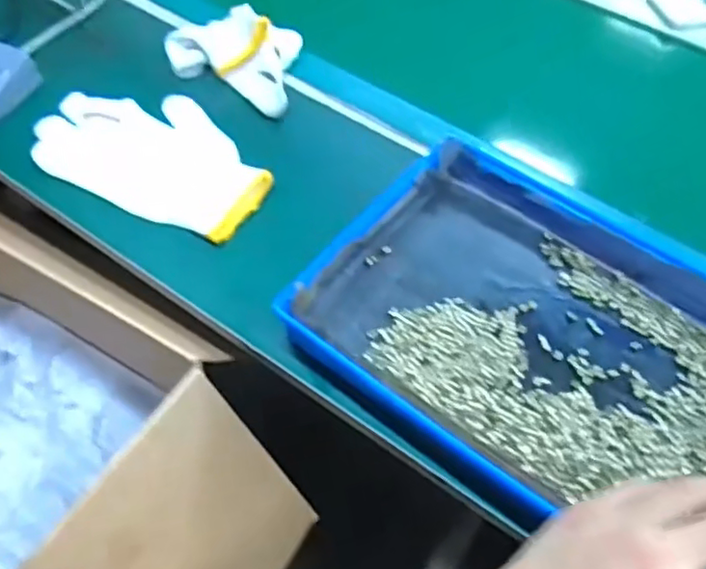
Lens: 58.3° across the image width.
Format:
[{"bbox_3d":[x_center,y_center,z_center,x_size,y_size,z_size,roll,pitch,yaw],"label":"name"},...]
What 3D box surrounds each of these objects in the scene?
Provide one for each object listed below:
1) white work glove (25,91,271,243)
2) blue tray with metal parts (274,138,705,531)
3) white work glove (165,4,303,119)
[{"bbox_3d":[-0.181,-0.121,0.587,0.223,0.021,0.127,25,58,14],"label":"white work glove"},{"bbox_3d":[0.136,0.036,0.474,0.318,0.038,0.249,37,61,20],"label":"blue tray with metal parts"},{"bbox_3d":[-0.106,-0.237,0.651,0.134,0.043,0.111,27,58,15],"label":"white work glove"}]

